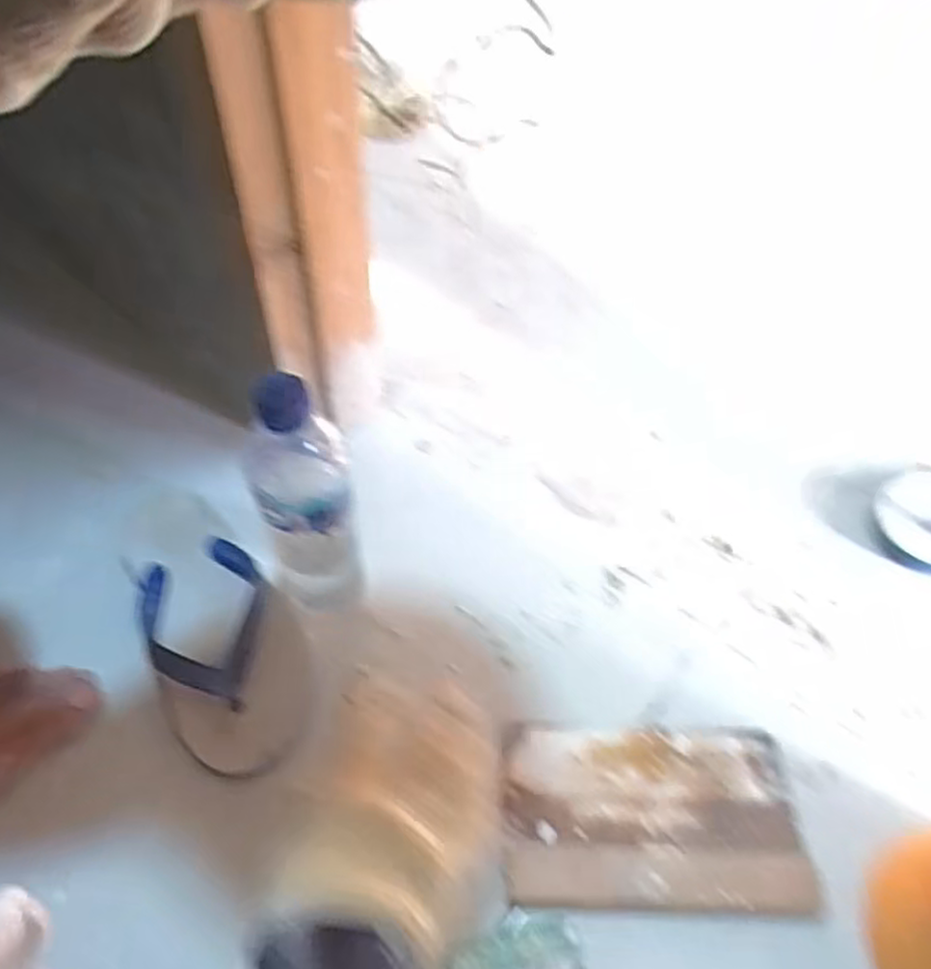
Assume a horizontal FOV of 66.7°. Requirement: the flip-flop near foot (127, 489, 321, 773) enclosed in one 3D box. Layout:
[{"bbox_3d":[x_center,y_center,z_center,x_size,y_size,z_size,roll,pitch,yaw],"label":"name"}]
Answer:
[{"bbox_3d":[-0.200,0.090,0.545,0.105,0.044,0.268,-24,58,-22],"label":"flip-flop near foot"}]

